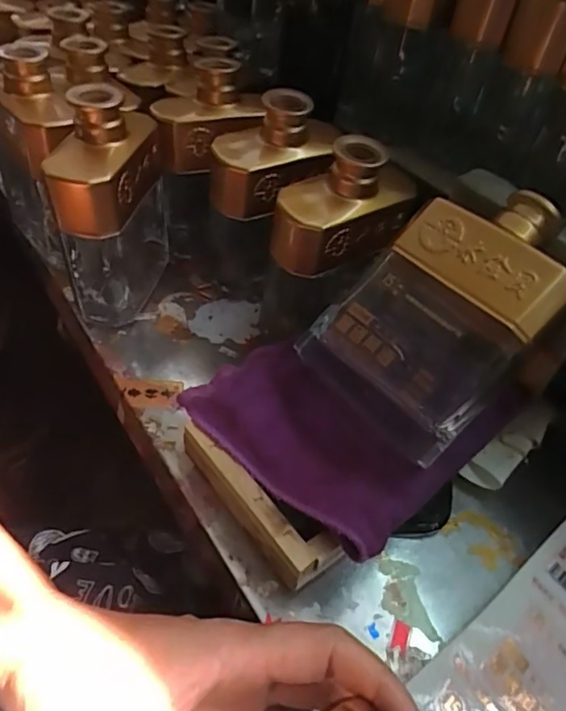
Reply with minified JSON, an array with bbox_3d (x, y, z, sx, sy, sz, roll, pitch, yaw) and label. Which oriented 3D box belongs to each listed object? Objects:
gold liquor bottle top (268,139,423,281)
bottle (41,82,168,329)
[{"bbox_3d":[0.044,-0.112,0.389,0.114,0.075,0.051,-23,54,-21],"label":"gold liquor bottle top"},{"bbox_3d":[-0.135,-0.118,0.429,0.079,0.170,0.103,-6,50,-8],"label":"bottle"}]

